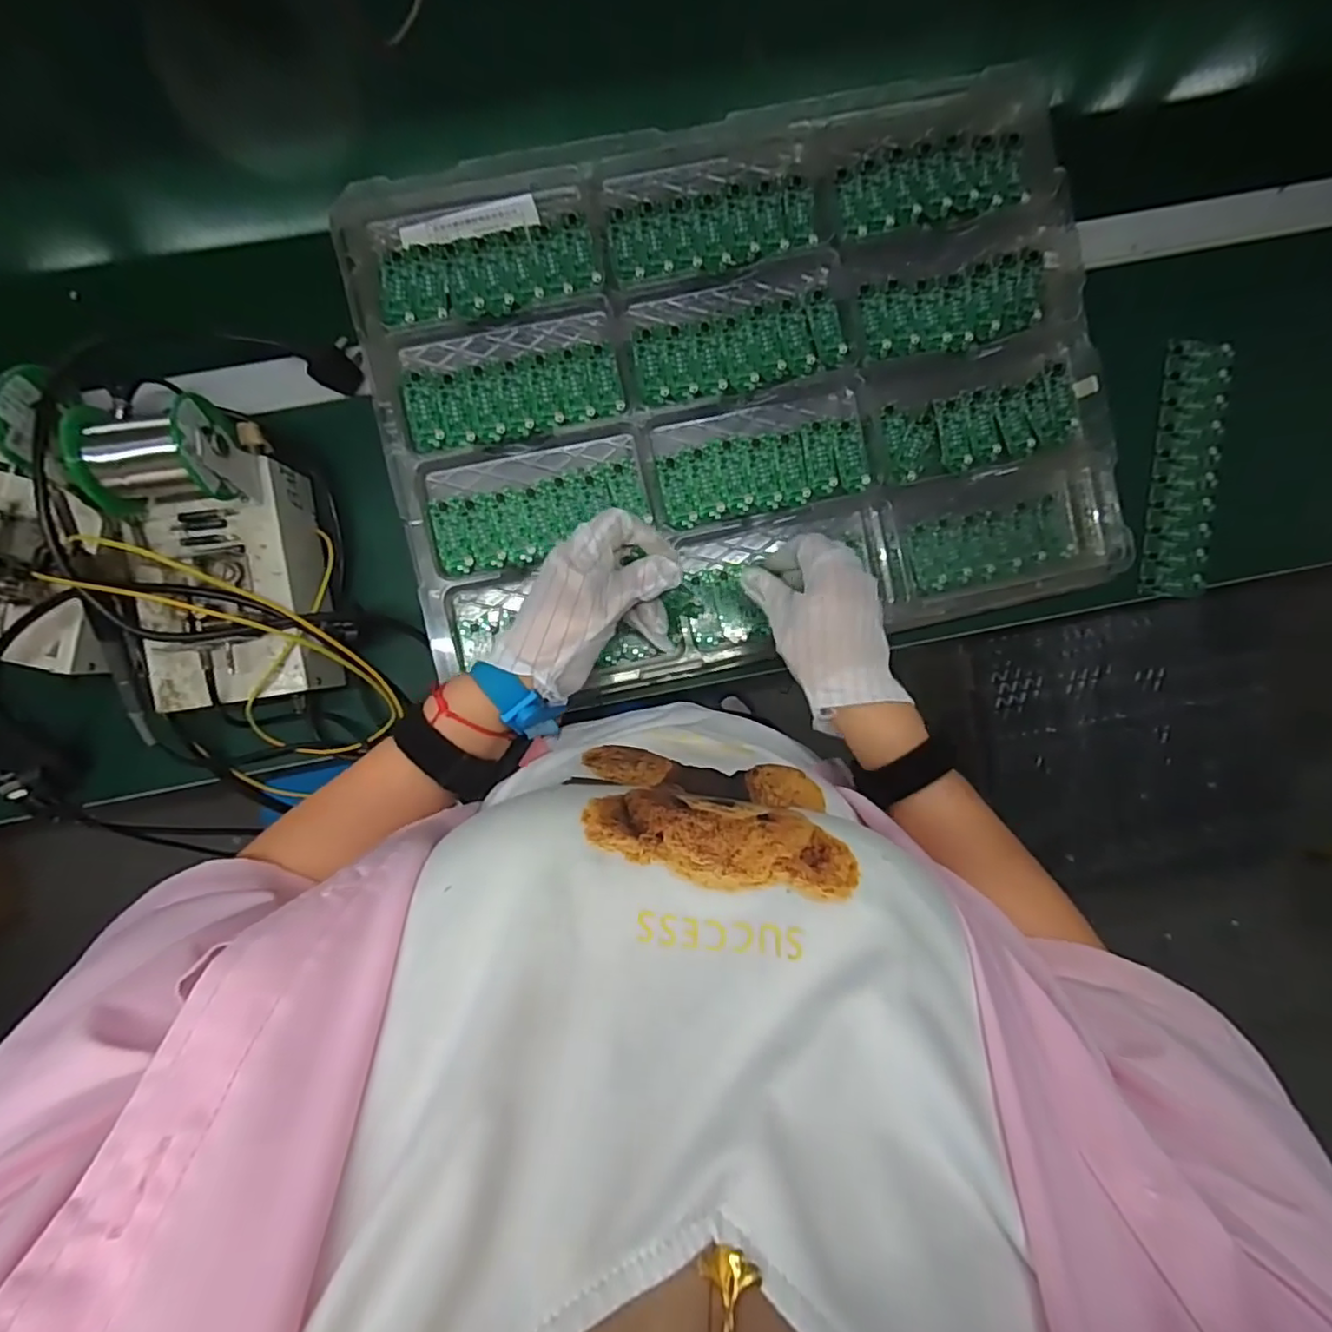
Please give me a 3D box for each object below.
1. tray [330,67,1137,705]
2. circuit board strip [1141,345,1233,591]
[{"bbox_3d":[0.062,-0.212,0.496,0.545,0.030,0.407,-12,92,-2],"label":"tray"},{"bbox_3d":[0.468,-0.176,0.564,0.054,0.012,0.224,6,92,-3],"label":"circuit board strip"}]

